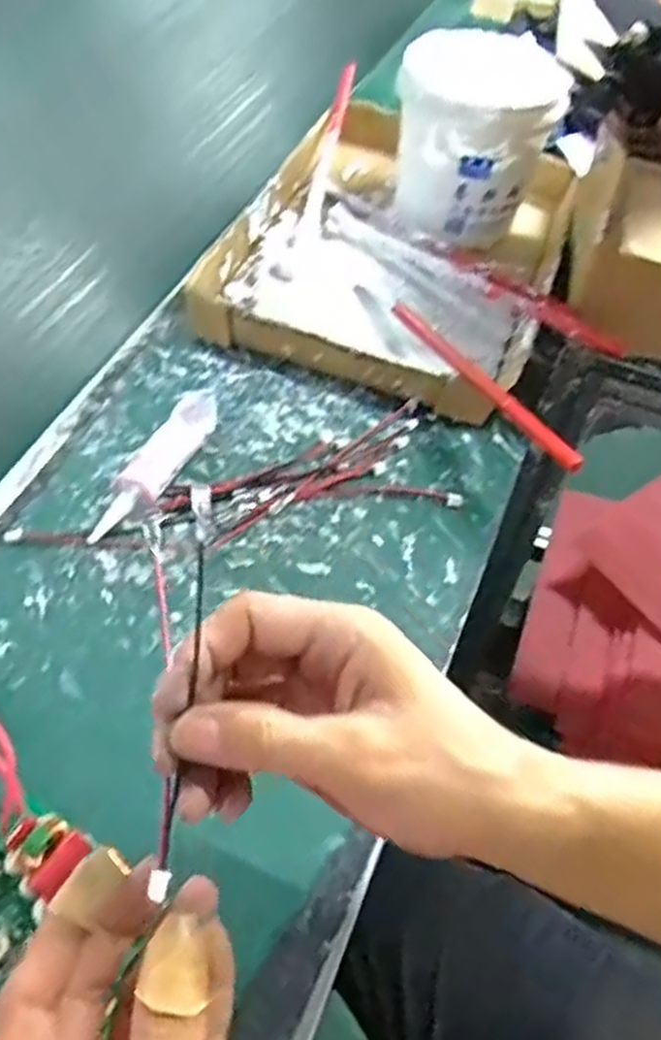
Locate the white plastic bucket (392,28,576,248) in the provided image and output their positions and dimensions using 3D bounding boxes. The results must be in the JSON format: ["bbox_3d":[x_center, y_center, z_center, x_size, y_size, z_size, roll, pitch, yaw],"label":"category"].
[{"bbox_3d":[0.105,-0.301,0.618,0.109,0.115,0.125,5,53,-1],"label":"white plastic bucket"}]

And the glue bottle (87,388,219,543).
[{"bbox_3d":[-0.106,-0.032,0.467,0.034,0.029,0.124,20,55,10],"label":"glue bottle"}]

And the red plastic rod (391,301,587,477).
[{"bbox_3d":[0.091,-0.091,0.490,0.011,0.014,0.212,-16,42,-16],"label":"red plastic rod"}]

